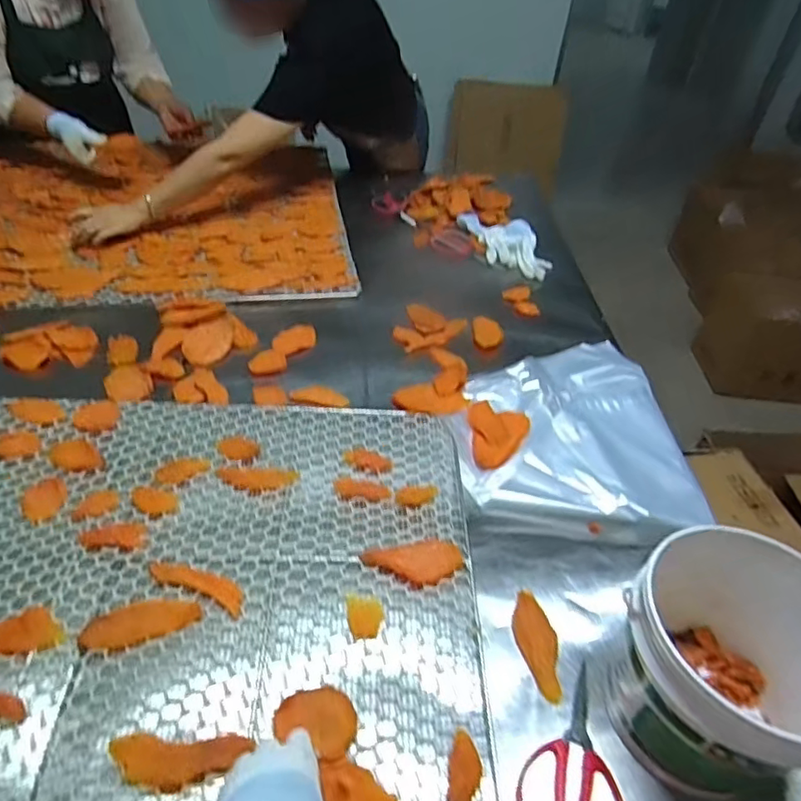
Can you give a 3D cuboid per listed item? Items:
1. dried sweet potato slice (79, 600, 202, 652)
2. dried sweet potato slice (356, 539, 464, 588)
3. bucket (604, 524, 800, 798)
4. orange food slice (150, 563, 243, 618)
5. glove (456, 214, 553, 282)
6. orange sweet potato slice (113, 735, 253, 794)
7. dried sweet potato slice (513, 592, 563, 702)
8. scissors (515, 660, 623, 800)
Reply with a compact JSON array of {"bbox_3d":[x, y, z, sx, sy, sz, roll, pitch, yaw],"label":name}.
[{"bbox_3d":[-0.280,0.239,0.625,0.119,0.008,0.045,-11,46,-17],"label":"dried sweet potato slice"},{"bbox_3d":[0.017,0.197,0.693,0.118,0.014,0.056,-7,45,-13],"label":"dried sweet potato slice"},{"bbox_3d":[0.310,0.254,0.560,0.192,0.177,0.201,3,44,-3],"label":"bucket"},{"bbox_3d":[-0.230,0.207,0.658,0.121,0.004,0.032,19,45,14],"label":"orange food slice"},{"bbox_3d":[0.238,-0.358,1.292,0.128,0.026,0.257,-24,59,-9],"label":"glove"},{"bbox_3d":[-0.208,0.339,0.541,0.127,0.005,0.045,3,44,-3],"label":"orange sweet potato slice"},{"bbox_3d":[0.156,0.273,0.651,0.044,0.007,0.120,-7,45,-13],"label":"dried sweet potato slice"},{"bbox_3d":[0.179,0.347,0.559,0.099,0.013,0.172,24,47,18],"label":"scissors"}]

